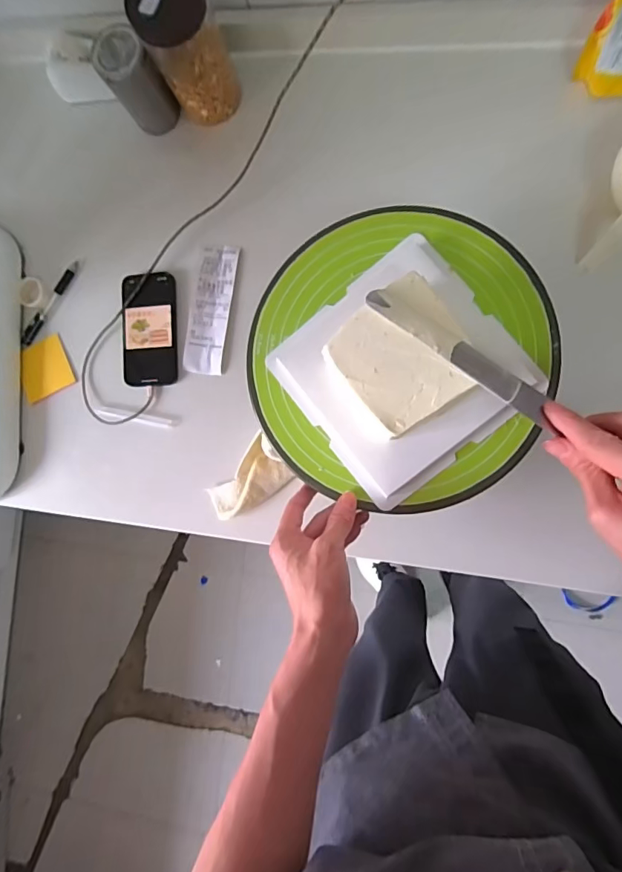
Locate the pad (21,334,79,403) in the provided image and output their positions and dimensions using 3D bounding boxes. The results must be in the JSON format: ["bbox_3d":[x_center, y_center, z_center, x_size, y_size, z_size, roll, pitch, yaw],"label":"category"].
[{"bbox_3d":[-0.372,-0.095,0.656,0.076,0.009,0.074,-23,85,8],"label":"pad"}]

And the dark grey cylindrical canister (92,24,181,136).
[{"bbox_3d":[-0.216,-0.437,0.584,0.058,0.100,0.058,0,89,9],"label":"dark grey cylindrical canister"}]

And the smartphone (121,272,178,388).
[{"bbox_3d":[-0.215,-0.142,0.624,0.074,0.008,0.146,-1,88,9],"label":"smartphone"}]

